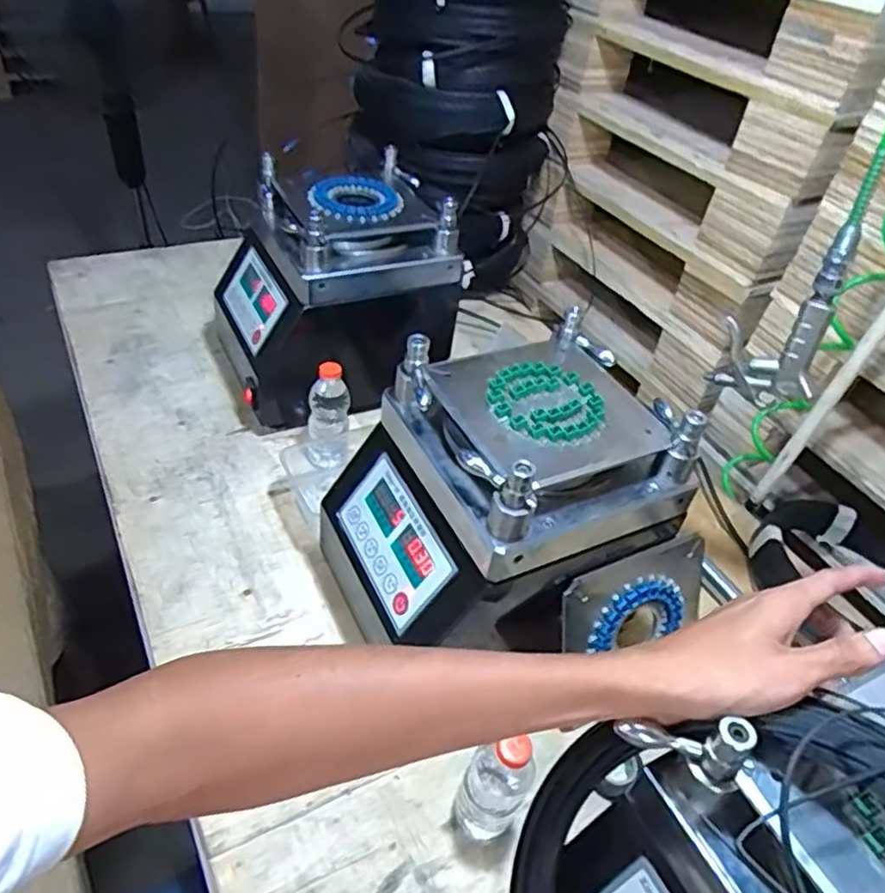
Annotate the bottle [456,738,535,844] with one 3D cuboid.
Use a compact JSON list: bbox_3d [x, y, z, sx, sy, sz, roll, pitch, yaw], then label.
[{"bbox_3d":[0.044,0.269,0.567,0.050,0.137,0.058,18,43,11],"label":"bottle"}]

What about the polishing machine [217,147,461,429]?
[{"bbox_3d":[-0.152,-0.201,0.979,0.298,0.322,0.235,-13,46,-22],"label":"polishing machine"}]

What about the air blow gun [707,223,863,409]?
[{"bbox_3d":[0.304,-0.111,0.610,0.087,0.167,0.023,29,46,23],"label":"air blow gun"}]

